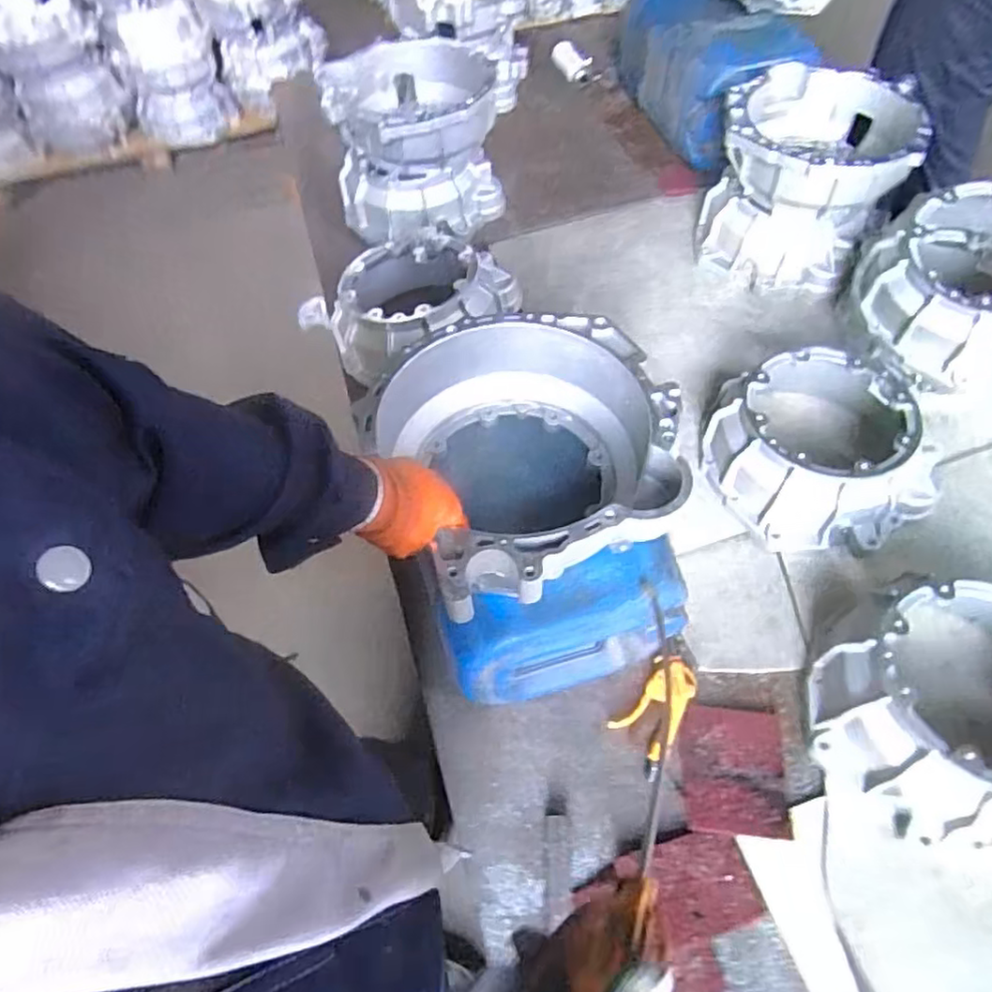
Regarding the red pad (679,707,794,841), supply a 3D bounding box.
[{"bbox_3d":[0.302,0.346,0.825,0.126,0.013,0.148,3,60,5],"label":"red pad"}]

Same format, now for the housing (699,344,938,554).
[{"bbox_3d":[0.503,-0.070,1.018,0.312,0.155,0.314,-1,57,2],"label":"housing"}]

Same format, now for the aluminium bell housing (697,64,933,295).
[{"bbox_3d":[0.582,-0.597,1.241,0.316,0.251,0.324,24,62,17],"label":"aluminium bell housing"}]

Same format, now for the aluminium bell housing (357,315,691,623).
[{"bbox_3d":[0.037,-0.050,0.739,0.306,0.131,0.324,-2,59,3],"label":"aluminium bell housing"}]

